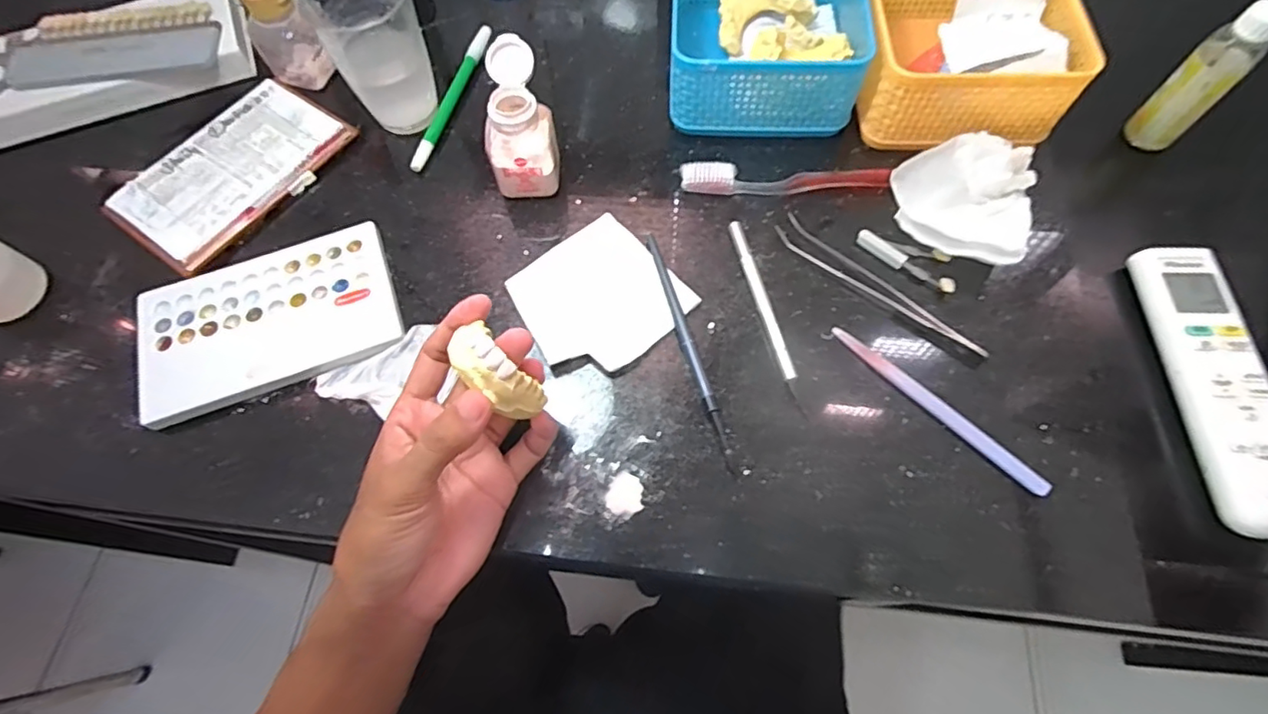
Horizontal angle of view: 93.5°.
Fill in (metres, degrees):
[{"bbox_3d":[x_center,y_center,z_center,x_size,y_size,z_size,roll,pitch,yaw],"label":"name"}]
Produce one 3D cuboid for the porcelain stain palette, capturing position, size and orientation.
[{"bbox_3d":[-0.229,-0.024,0.379,0.152,0.016,0.095,-19,67,-7],"label":"porcelain stain palette"}]

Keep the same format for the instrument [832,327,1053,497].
[{"bbox_3d":[0.175,0.028,0.344,0.011,0.004,0.139,-41,72,-15],"label":"instrument"}]

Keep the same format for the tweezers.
[{"bbox_3d":[0.153,-0.043,0.380,0.147,0.005,0.021,40,72,17],"label":"tweezers"}]

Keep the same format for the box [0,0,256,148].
[{"bbox_3d":[-0.413,-0.230,0.460,0.226,0.032,0.079,-20,67,-7],"label":"box"}]

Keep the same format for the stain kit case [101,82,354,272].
[{"bbox_3d":[-0.286,-0.134,0.431,0.091,0.021,0.154,33,71,15],"label":"stain kit case"}]

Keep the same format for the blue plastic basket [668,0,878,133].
[{"bbox_3d":[0.094,-0.234,0.438,0.128,0.066,0.135,1,66,2],"label":"blue plastic basket"}]

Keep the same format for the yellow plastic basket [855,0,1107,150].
[{"bbox_3d":[0.225,-0.222,0.420,0.134,0.058,0.138,0,66,2],"label":"yellow plastic basket"}]

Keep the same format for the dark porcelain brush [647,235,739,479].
[{"bbox_3d":[0.033,-0.007,0.364,0.008,0.008,0.164,-16,67,-5],"label":"dark porcelain brush"}]

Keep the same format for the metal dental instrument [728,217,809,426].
[{"bbox_3d":[0.082,-0.027,0.373,0.009,0.006,0.136,-13,67,-4],"label":"metal dental instrument"}]

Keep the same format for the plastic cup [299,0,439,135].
[{"bbox_3d":[-0.179,-0.216,0.417,0.063,0.090,0.062,-1,66,1],"label":"plastic cup"}]

